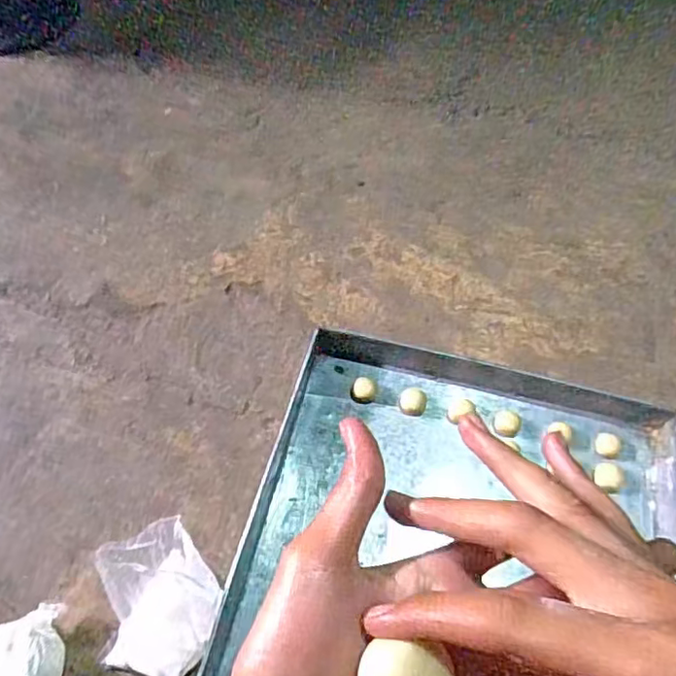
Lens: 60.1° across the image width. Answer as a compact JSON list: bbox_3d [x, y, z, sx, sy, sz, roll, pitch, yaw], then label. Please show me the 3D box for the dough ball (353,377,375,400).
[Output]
[{"bbox_3d":[0.031,0.060,0.684,0.025,0.017,0.024,0,60,-1],"label":"dough ball"}]

